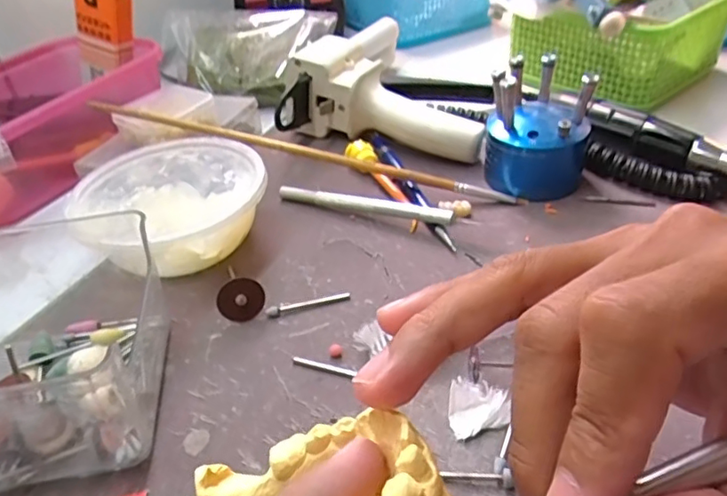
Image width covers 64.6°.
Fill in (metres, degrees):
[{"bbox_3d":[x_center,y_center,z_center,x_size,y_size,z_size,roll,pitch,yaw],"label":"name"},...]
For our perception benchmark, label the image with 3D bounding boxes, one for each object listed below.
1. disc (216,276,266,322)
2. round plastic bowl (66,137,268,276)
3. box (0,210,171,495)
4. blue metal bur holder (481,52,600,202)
[{"bbox_3d":[-0.059,0.025,0.279,0.022,0.022,0.004,-57,23,2],"label":"disc"},{"bbox_3d":[-0.103,-0.019,0.325,0.099,0.045,0.099,-5,38,4],"label":"round plastic bowl"},{"bbox_3d":[-0.140,0.041,0.240,0.100,0.061,0.108,-11,38,-4],"label":"box"},{"bbox_3d":[0.104,-0.073,0.345,0.058,0.067,0.057,7,40,17],"label":"blue metal bur holder"}]

